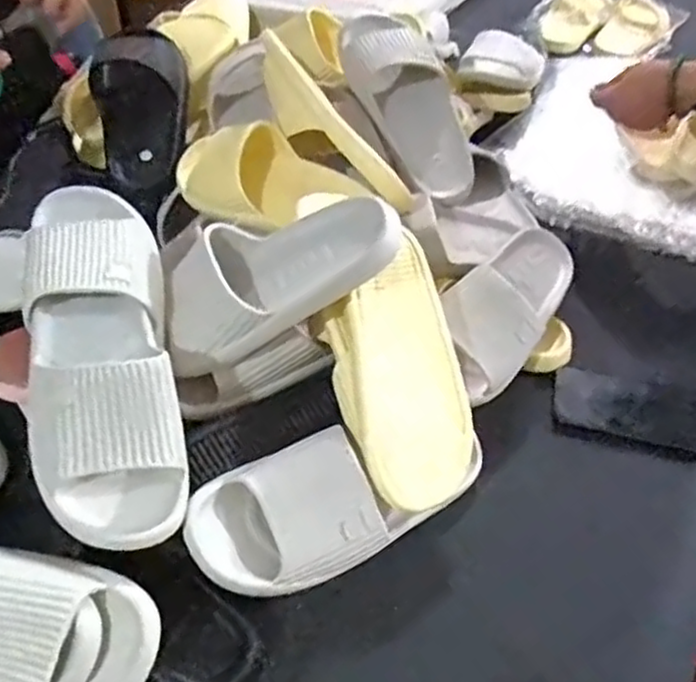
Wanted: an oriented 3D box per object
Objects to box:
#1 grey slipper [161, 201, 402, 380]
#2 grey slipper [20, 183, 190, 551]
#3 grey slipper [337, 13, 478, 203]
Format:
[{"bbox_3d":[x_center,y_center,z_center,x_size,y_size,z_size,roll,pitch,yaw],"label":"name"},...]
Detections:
[{"bbox_3d":[-0.063,-0.061,0.632,0.217,0.075,0.094,-22,45,15],"label":"grey slipper"},{"bbox_3d":[-0.203,-0.002,0.594,0.113,0.065,0.322,-11,67,-13],"label":"grey slipper"},{"bbox_3d":[0.079,-0.292,0.902,0.117,0.088,0.261,-25,83,-24],"label":"grey slipper"}]

